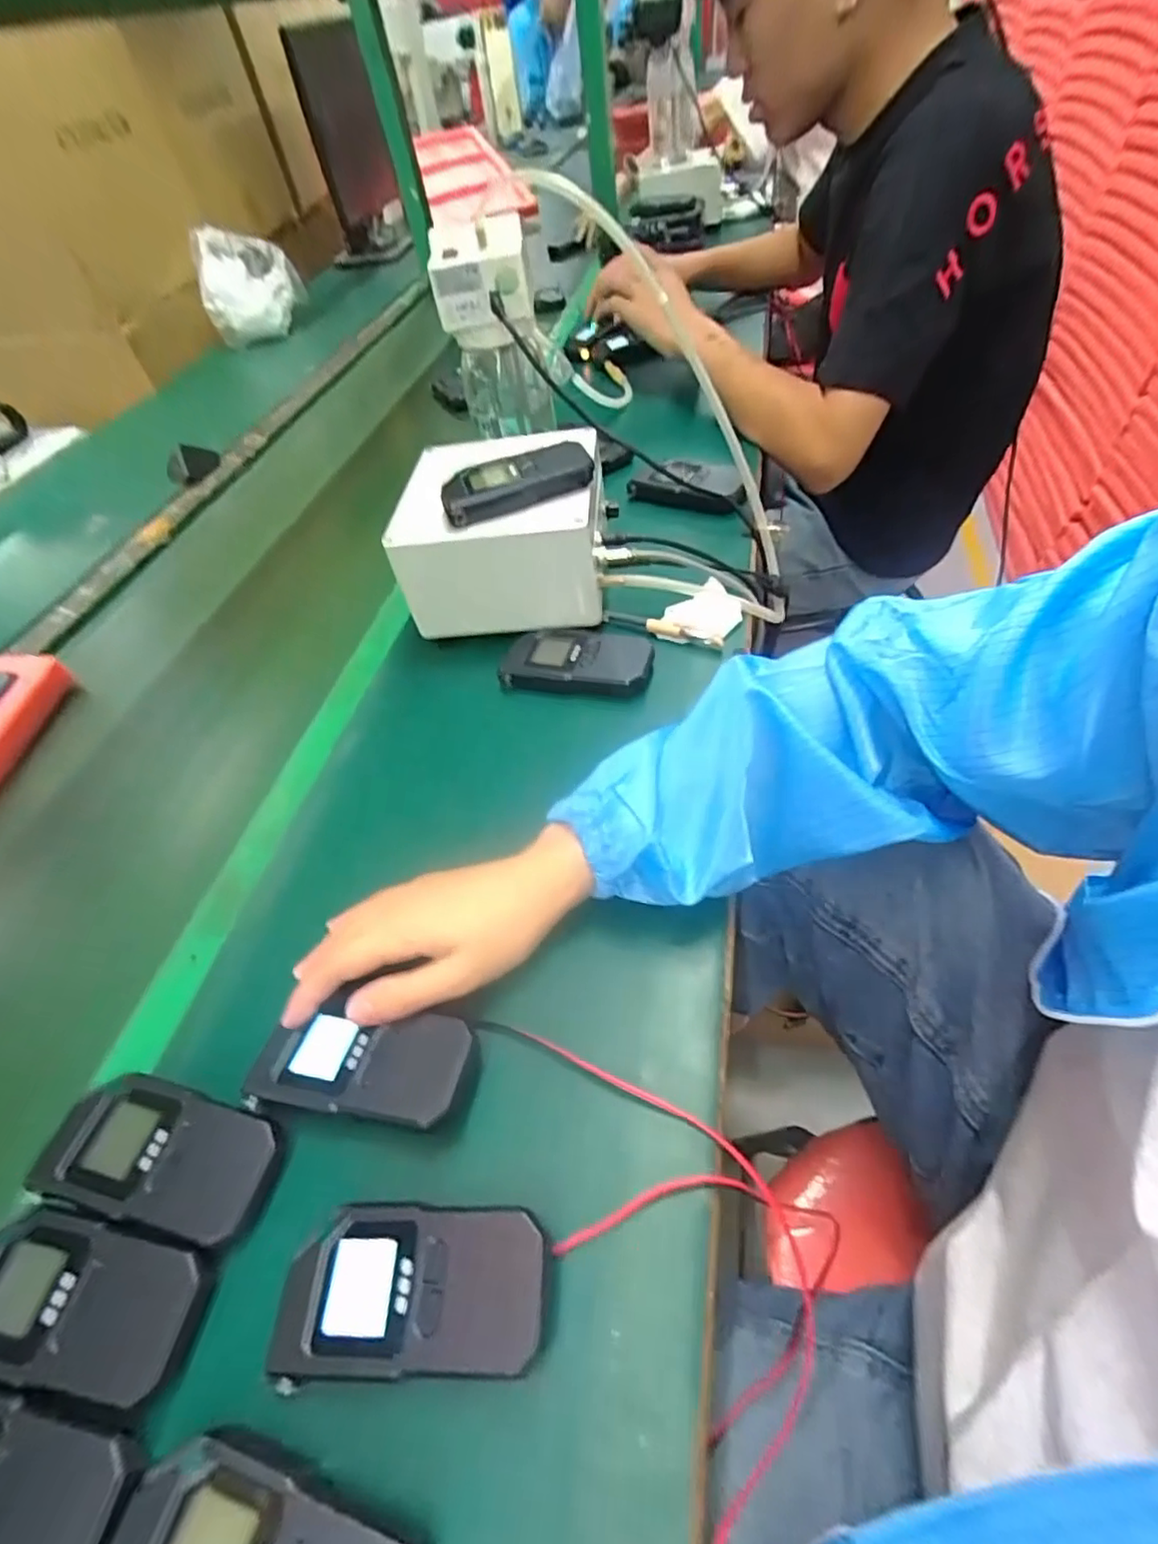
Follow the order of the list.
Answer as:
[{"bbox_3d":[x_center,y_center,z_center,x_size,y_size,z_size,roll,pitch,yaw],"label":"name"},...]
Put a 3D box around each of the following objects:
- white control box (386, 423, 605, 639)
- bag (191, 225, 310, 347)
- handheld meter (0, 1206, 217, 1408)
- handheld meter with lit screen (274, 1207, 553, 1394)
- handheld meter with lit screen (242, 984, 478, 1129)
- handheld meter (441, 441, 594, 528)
[{"bbox_3d":[-0.061,-0.210,0.548,0.161,0.093,0.158,2,51,6],"label":"white control box"},{"bbox_3d":[-0.591,-0.880,1.165,0.187,0.161,0.089,-26,52,-12],"label":"bag"},{"bbox_3d":[-0.226,0.234,0.283,0.113,0.018,0.056,1,52,10],"label":"handheld meter"},{"bbox_3d":[-0.070,0.216,0.269,0.113,0.021,0.057,-7,51,4],"label":"handheld meter with lit screen"},{"bbox_3d":[-0.110,0.153,0.332,0.115,0.028,0.052,-1,50,9],"label":"handheld meter with lit screen"},{"bbox_3d":[-0.050,-0.226,0.491,0.115,0.024,0.062,-21,51,-8],"label":"handheld meter"}]

